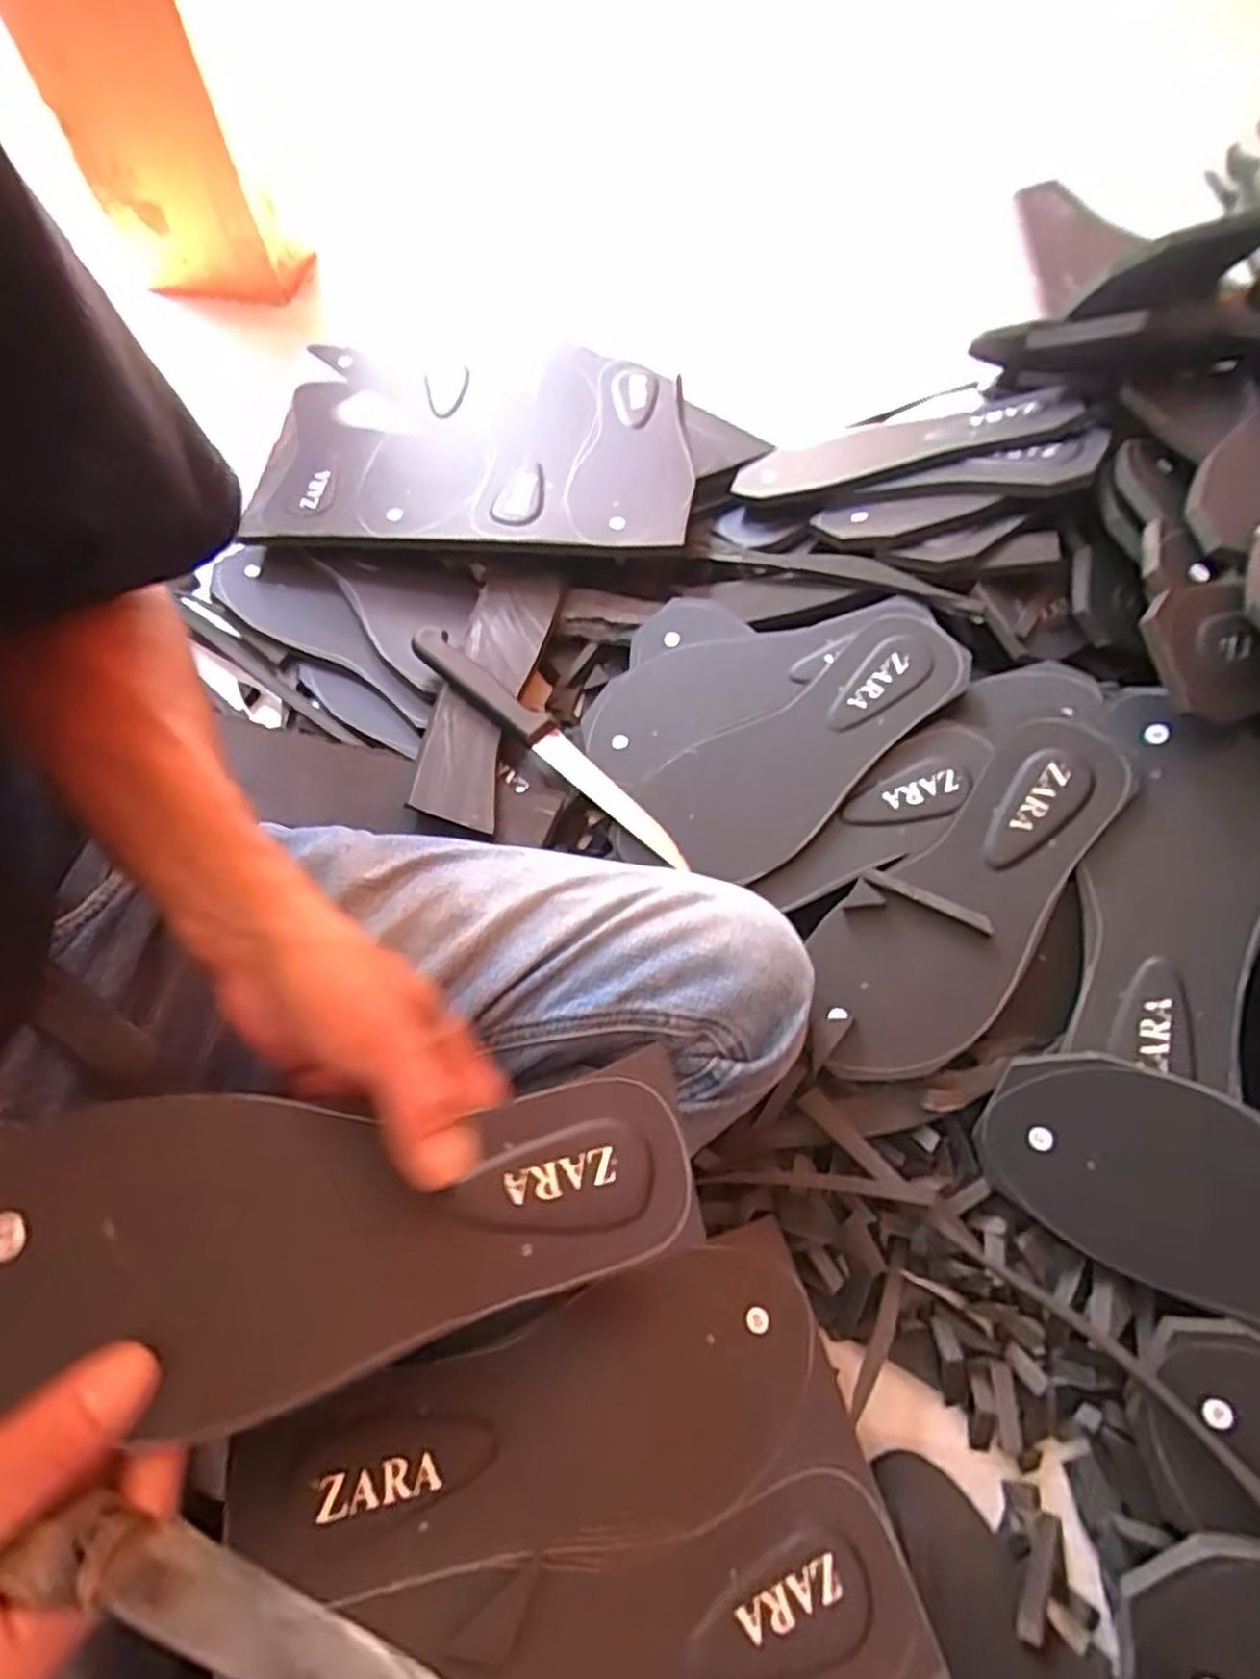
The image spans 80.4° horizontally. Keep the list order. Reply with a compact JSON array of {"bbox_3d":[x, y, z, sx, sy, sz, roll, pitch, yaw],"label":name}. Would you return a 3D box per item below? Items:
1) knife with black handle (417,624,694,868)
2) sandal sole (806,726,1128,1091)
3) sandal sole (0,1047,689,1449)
[{"bbox_3d":[-0.056,-0.068,0.509,0.247,0.022,0.026,38,68,16],"label":"knife with black handle"},{"bbox_3d":[0.193,0.033,0.435,0.095,0.020,0.235,38,86,16],"label":"sandal sole"},{"bbox_3d":[-0.096,0.136,0.264,0.248,0.009,0.097,1,62,-20],"label":"sandal sole"}]

